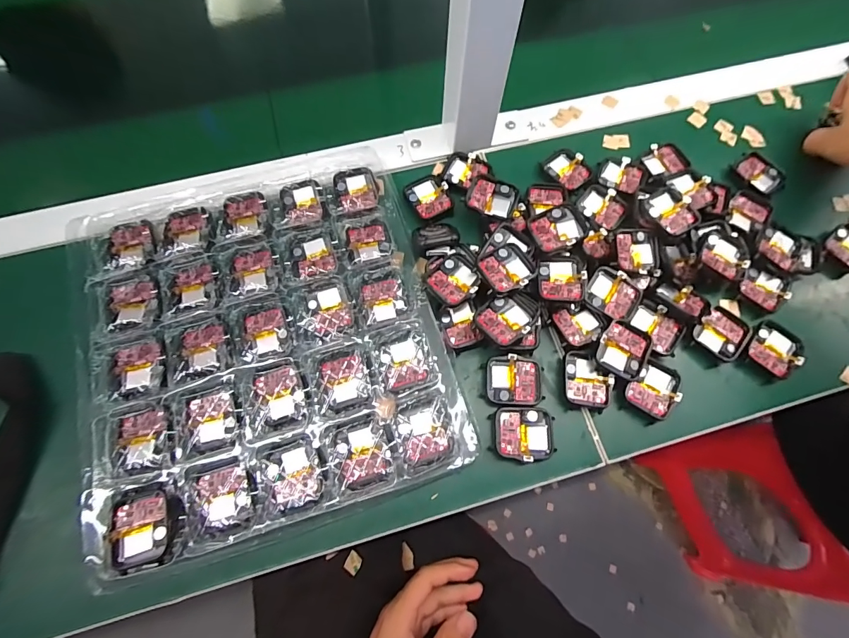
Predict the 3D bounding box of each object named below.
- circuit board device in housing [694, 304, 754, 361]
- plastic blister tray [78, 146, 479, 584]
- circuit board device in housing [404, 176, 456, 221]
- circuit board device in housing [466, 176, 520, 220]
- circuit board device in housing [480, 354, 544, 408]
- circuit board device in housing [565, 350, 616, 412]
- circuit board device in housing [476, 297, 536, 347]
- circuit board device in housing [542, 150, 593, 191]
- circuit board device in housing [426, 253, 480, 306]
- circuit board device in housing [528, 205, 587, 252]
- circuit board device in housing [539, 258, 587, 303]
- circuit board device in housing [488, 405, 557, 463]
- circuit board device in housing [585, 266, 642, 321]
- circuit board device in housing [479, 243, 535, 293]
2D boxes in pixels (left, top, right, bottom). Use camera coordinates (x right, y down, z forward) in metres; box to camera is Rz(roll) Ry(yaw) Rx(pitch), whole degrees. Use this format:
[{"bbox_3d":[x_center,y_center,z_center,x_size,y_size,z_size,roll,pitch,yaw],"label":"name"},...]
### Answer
[{"bbox_3d":[0.246,0.013,0.327,0.035,0.013,0.043,38,74,12],"label":"circuit board device in housing"},{"bbox_3d":[-0.125,0.009,0.307,0.253,0.017,0.283,-15,72,-7],"label":"plastic blister tray"},{"bbox_3d":[0.004,-0.112,0.361,0.036,0.011,0.042,-27,73,-10],"label":"circuit board device in housing"},{"bbox_3d":[0.059,-0.102,0.341,0.043,0.015,0.036,17,71,5],"label":"circuit board device in housing"},{"bbox_3d":[0.069,0.047,0.303,0.045,0.009,0.037,6,70,1],"label":"circuit board device in housing"},{"bbox_3d":[0.128,0.045,0.305,0.037,0.017,0.043,9,70,2],"label":"circuit board device in housing"},{"bbox_3d":[0.062,0.000,0.302,0.040,0.005,0.037,-36,70,-19],"label":"circuit board device in housing"},{"bbox_3d":[0.137,-0.143,0.374,0.036,0.008,0.043,-43,76,-15],"label":"circuit board device in housing"},{"bbox_3d":[0.023,-0.028,0.318,0.039,0.017,0.038,-42,76,-14],"label":"circuit board device in housing"},{"bbox_3d":[0.110,-0.074,0.324,0.040,0.011,0.040,-21,68,3],"label":"circuit board device in housing"},{"bbox_3d":[0.110,-0.033,0.318,0.038,0.009,0.040,2,70,0],"label":"circuit board device in housing"},{"bbox_3d":[0.073,0.085,0.292,0.046,0.010,0.038,3,70,0],"label":"circuit board device in housing"},{"bbox_3d":[0.156,-0.021,0.323,0.042,0.005,0.036,24,83,4],"label":"circuit board device in housing"},{"bbox_3d":[0.064,-0.038,0.314,0.036,0.015,0.038,-28,73,-10],"label":"circuit board device in housing"}]

